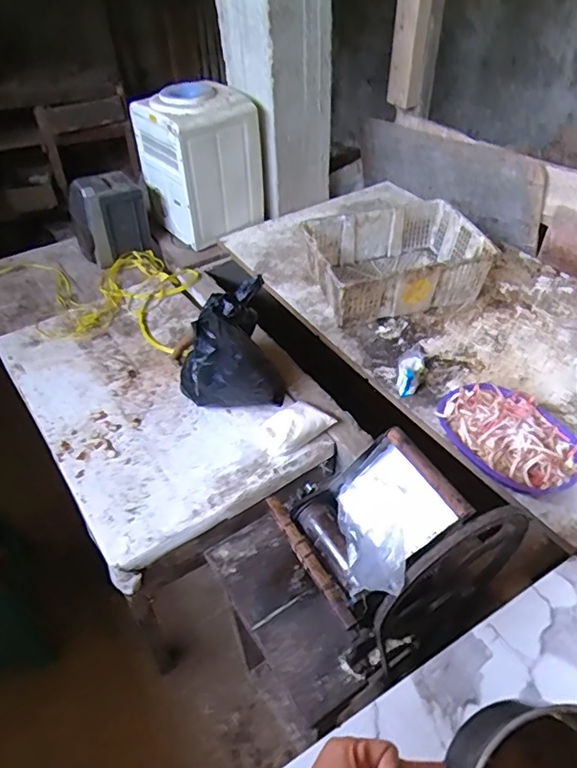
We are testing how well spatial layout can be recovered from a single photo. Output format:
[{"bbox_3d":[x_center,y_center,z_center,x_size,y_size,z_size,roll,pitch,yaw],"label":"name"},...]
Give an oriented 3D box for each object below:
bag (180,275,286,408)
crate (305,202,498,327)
[{"bbox_3d":[-0.136,-0.078,1.242,0.234,0.285,0.175,-13,45,-12],"label":"bag"},{"bbox_3d":[0.308,-0.364,1.583,0.472,0.170,0.370,-10,45,-9],"label":"crate"}]

